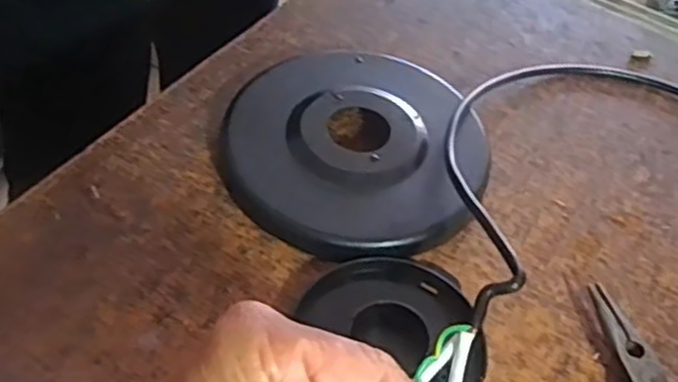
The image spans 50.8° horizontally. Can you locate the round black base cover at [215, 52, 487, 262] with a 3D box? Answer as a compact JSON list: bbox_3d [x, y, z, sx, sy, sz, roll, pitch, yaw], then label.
[{"bbox_3d":[0.012,-0.031,0.427,0.149,0.019,0.153,4,52,-5],"label":"round black base cover"}]

